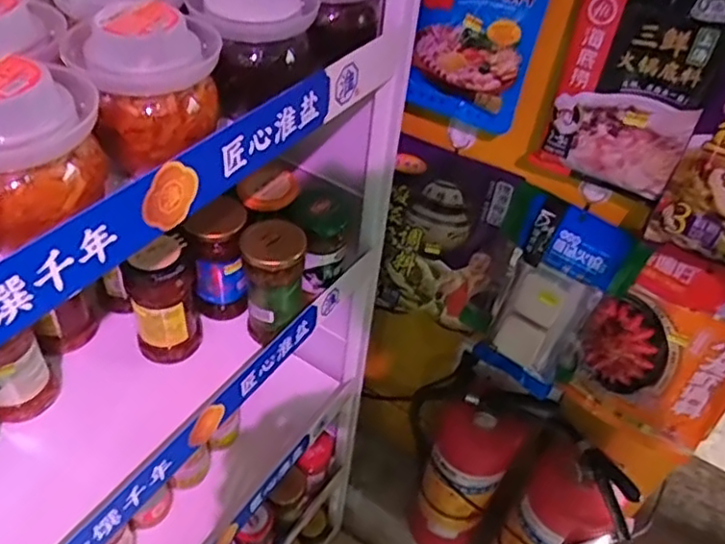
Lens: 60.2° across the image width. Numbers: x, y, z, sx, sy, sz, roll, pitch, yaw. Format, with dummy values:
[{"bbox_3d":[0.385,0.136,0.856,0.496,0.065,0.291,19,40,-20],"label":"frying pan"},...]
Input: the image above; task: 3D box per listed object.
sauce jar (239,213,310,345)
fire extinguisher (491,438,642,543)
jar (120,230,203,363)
[{"bbox_3d":[-0.091,0.010,0.653,0.059,0.124,0.065,7,44,0],"label":"sauce jar"},{"bbox_3d":[0.288,0.379,0.937,0.126,0.414,0.103,29,48,21],"label":"fire extinguisher"},{"bbox_3d":[-0.198,0.029,0.626,0.062,0.124,0.062,4,44,-4],"label":"jar"}]

